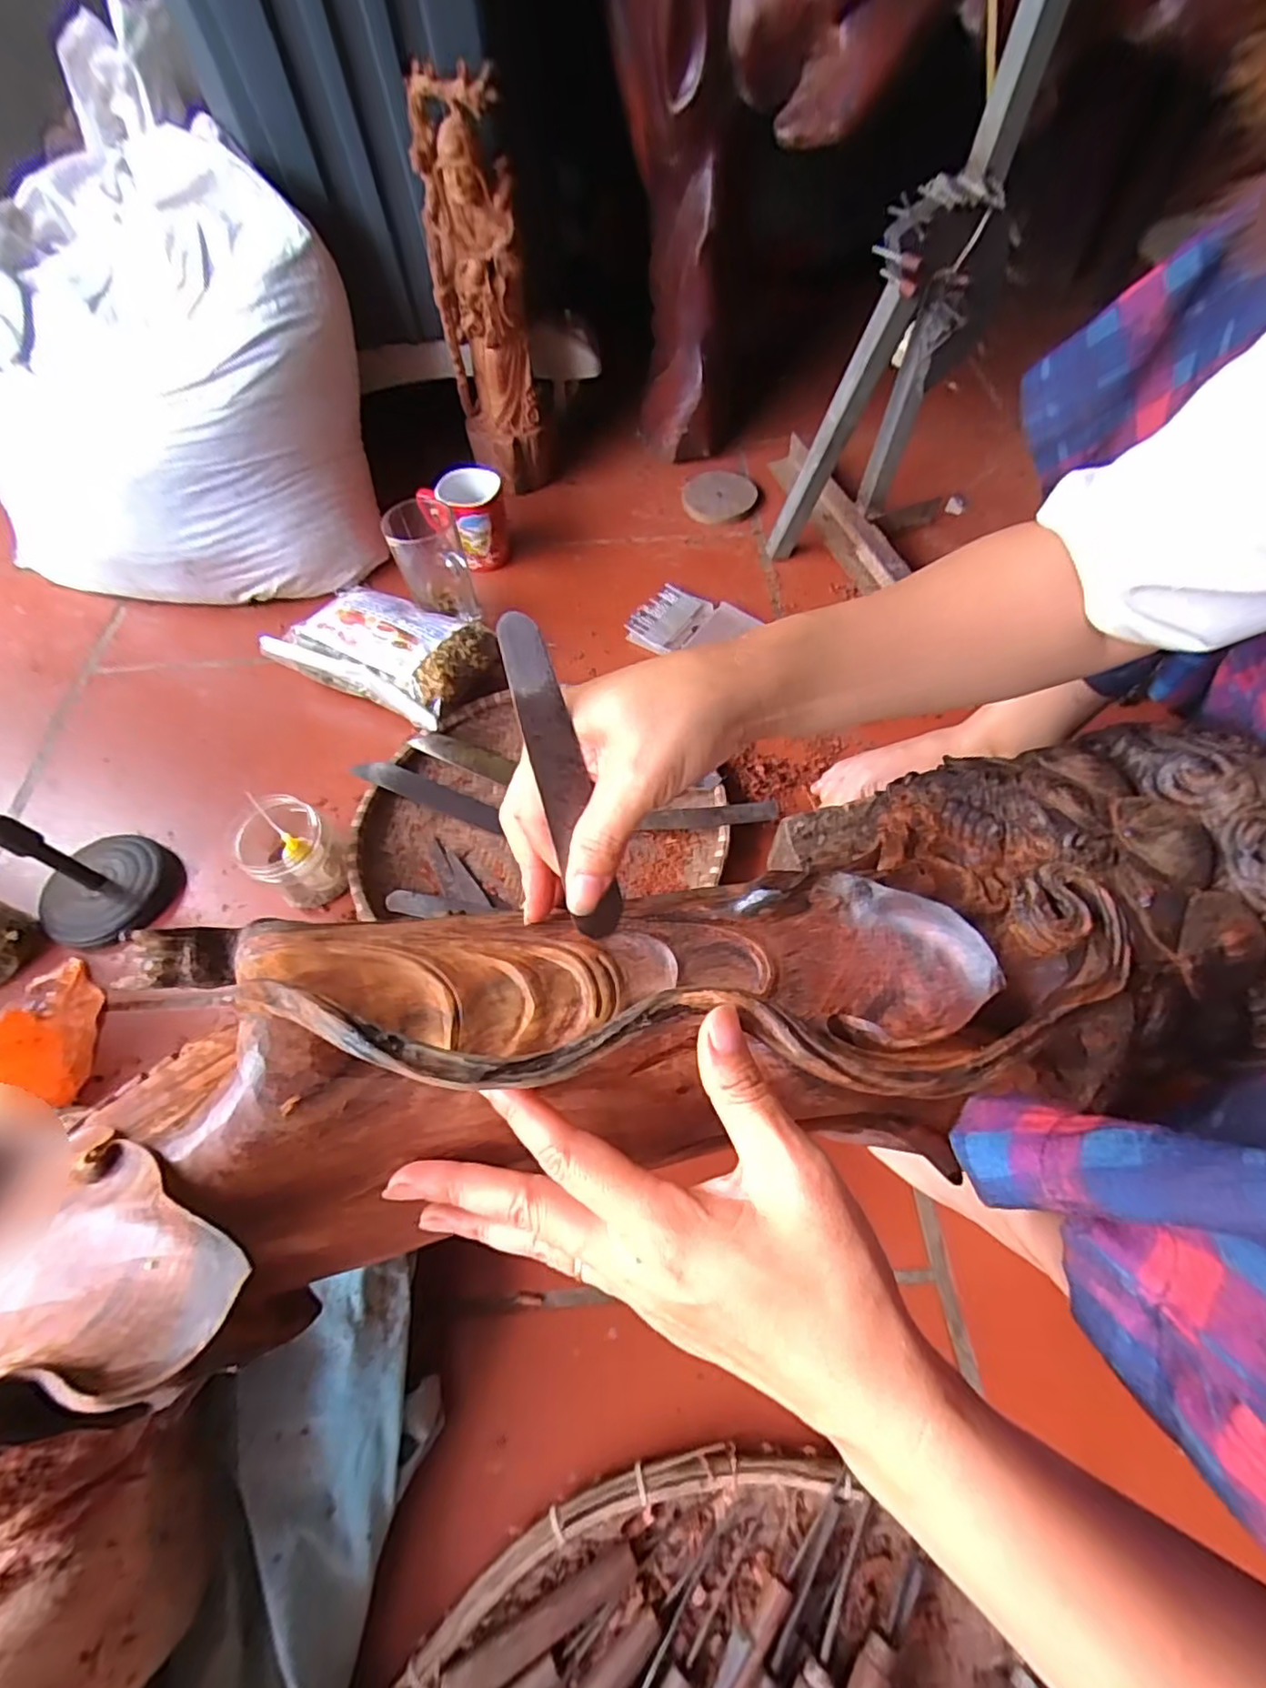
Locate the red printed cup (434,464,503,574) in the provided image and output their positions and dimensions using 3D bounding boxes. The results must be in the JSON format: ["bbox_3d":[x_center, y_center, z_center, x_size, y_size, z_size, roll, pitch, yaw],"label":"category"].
[{"bbox_3d":[-0.191,-0.402,0.783,0.073,0.093,0.072,-2,59,3],"label":"red printed cup"}]

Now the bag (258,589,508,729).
[{"bbox_3d":[-0.264,-0.209,0.692,0.236,0.067,0.137,26,64,18],"label":"bag"}]

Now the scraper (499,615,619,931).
[{"bbox_3d":[-0.028,-0.023,0.255,0.019,0.131,0.004,-16,19,-5],"label":"scraper"}]

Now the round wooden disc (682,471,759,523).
[{"bbox_3d":[0.116,-0.466,0.853,0.096,0.018,0.094,4,60,7],"label":"round wooden disc"}]

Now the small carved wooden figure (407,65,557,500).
[{"bbox_3d":[-0.172,-0.627,0.766,0.115,0.363,0.107,-13,59,-4],"label":"small carved wooden figure"}]

